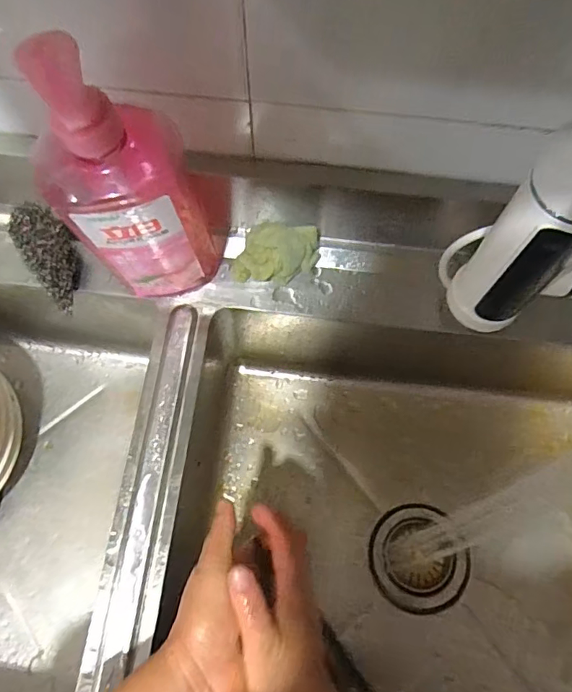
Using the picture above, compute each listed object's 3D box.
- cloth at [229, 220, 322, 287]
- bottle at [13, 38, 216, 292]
[{"bbox_3d":[-0.010,-0.084,0.475,0.083,0.050,0.041,-6,71,-3],"label":"cloth"},{"bbox_3d":[-0.104,-0.106,0.370,0.107,0.259,0.060,-36,74,-12],"label":"bottle"}]

